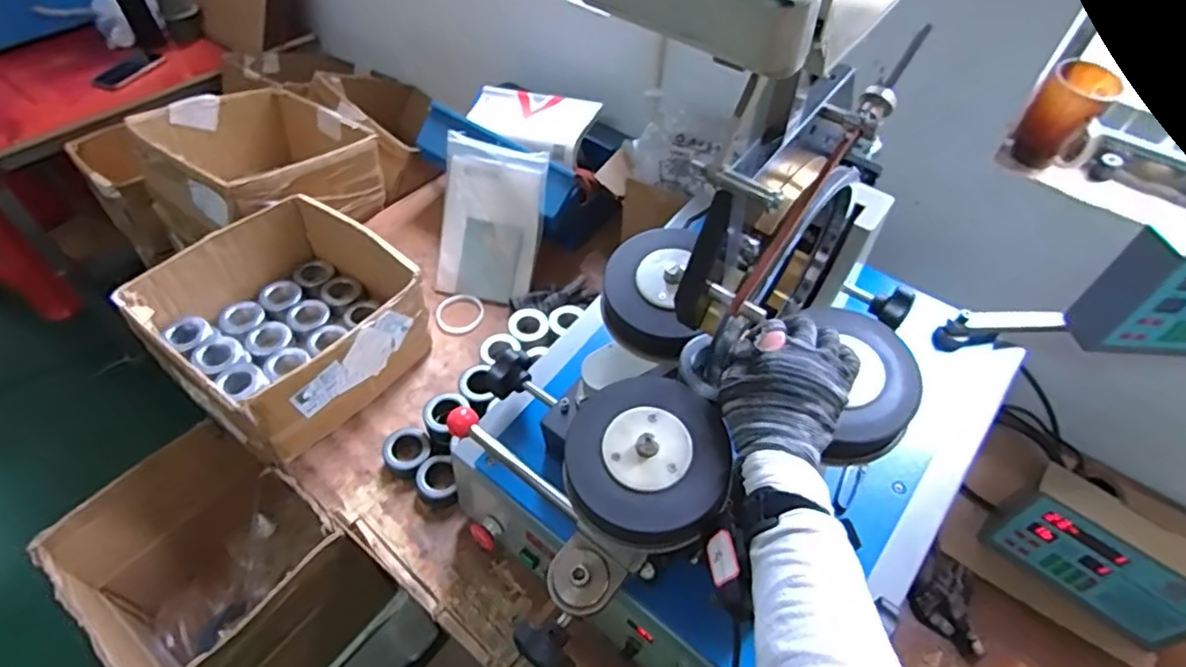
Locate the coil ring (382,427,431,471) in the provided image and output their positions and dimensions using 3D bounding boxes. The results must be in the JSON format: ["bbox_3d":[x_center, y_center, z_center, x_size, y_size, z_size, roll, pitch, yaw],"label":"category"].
[{"bbox_3d":[-0.281,0.180,0.934,0.068,0.036,0.069,1,50,-2],"label":"coil ring"}]

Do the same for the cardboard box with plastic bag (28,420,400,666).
[{"bbox_3d":[-0.576,0.396,0.993,0.341,0.375,0.291,32,56,22],"label":"cardboard box with plastic bag"}]

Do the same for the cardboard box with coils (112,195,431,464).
[{"bbox_3d":[-0.480,-0.022,0.988,0.335,0.168,0.347,32,56,21],"label":"cardboard box with coils"}]

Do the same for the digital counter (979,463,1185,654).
[{"bbox_3d":[0.666,0.292,0.803,0.228,0.152,0.069,38,58,25],"label":"digital counter"}]

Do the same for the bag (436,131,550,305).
[{"bbox_3d":[-0.192,-0.202,1.125,0.196,0.276,0.026,14,12,12],"label":"bag"}]

